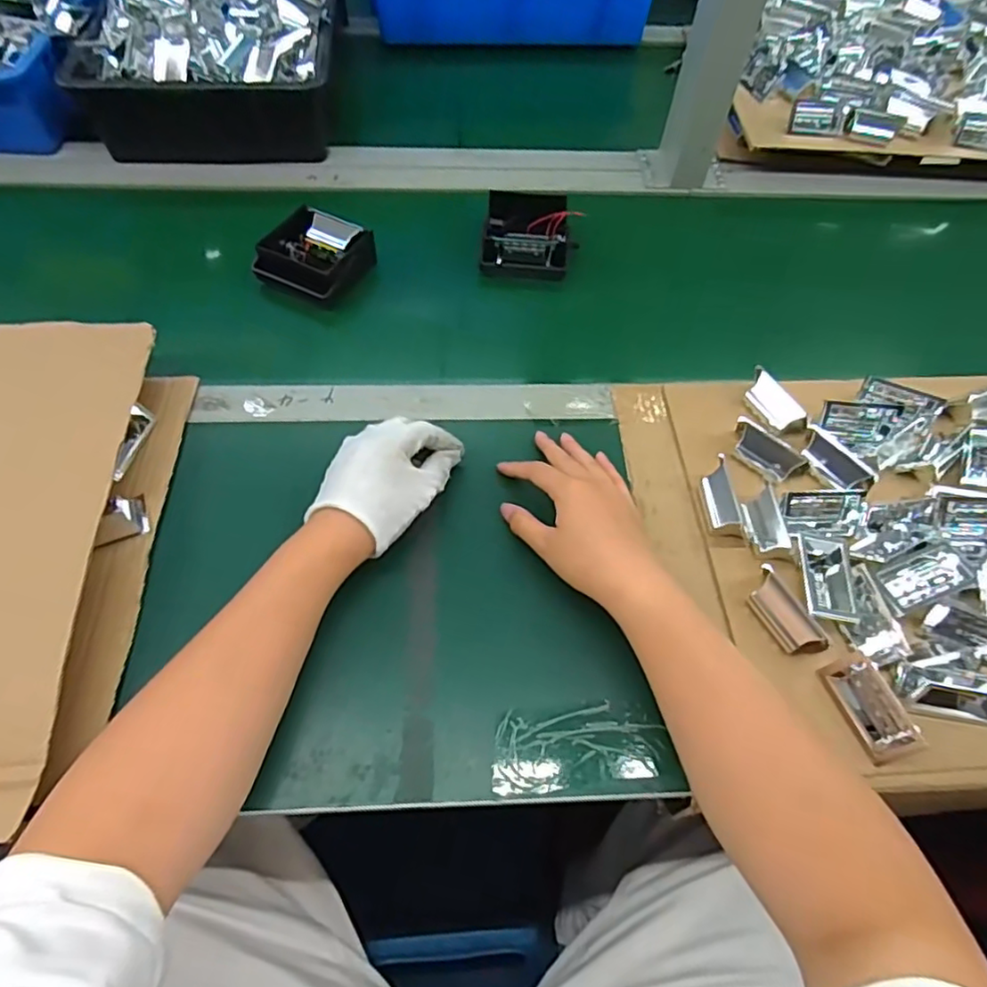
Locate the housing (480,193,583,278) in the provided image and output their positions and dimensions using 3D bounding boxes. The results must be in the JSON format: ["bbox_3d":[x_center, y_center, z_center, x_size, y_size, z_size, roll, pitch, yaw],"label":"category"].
[{"bbox_3d":[0.039,-0.273,0.647,0.092,0.041,0.085,6,59,1],"label":"housing"}]

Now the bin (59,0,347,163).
[{"bbox_3d":[-0.334,-0.579,0.772,0.277,0.109,0.388,-4,59,-5],"label":"bin"}]

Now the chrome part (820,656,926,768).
[{"bbox_3d":[0.247,0.138,0.400,0.029,0.024,0.062,-13,60,-11],"label":"chrome part"}]

